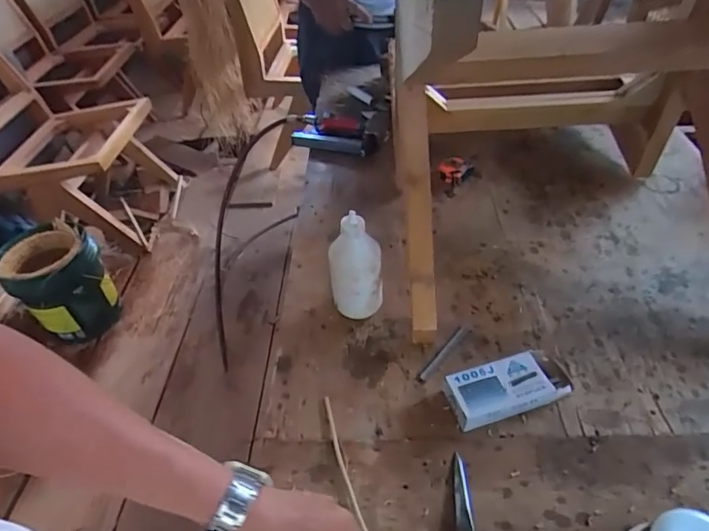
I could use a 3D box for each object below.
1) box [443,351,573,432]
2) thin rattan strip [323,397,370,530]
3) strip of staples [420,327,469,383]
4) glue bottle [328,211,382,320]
[{"bbox_3d":[0.196,0.153,0.615,0.155,0.037,0.066,-14,44,-11],"label":"box"},{"bbox_3d":[-0.001,0.250,0.545,0.014,0.012,0.235,-16,44,-13],"label":"thin rattan strip"},{"bbox_3d":[0.125,0.120,0.677,0.012,0.004,0.110,28,51,30],"label":"strip of staples"},{"bbox_3d":[-0.001,0.010,0.692,0.070,0.168,0.055,17,47,21],"label":"glue bottle"}]

